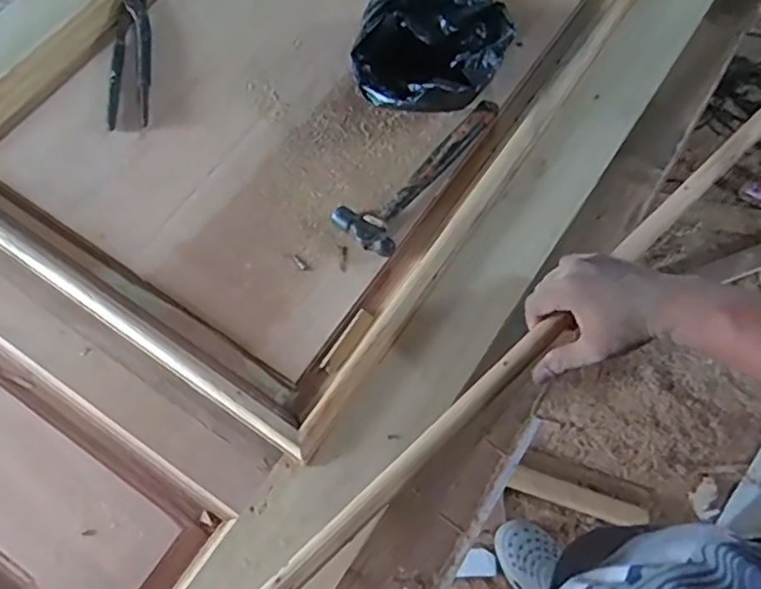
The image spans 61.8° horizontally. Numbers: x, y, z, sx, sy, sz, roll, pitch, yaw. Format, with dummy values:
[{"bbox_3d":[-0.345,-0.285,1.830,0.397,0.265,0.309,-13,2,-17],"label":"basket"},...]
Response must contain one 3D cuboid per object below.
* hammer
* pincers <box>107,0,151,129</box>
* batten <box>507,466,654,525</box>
[{"bbox_3d":[0.053,-0.144,0.728,0.072,0.022,0.241,39,73,16],"label":"hammer"},{"bbox_3d":[-0.315,-0.310,0.801,0.049,0.017,0.233,-7,66,-1],"label":"pincers"},{"bbox_3d":[0.439,0.448,1.406,0.301,0.032,0.058,16,69,8],"label":"batten"}]

